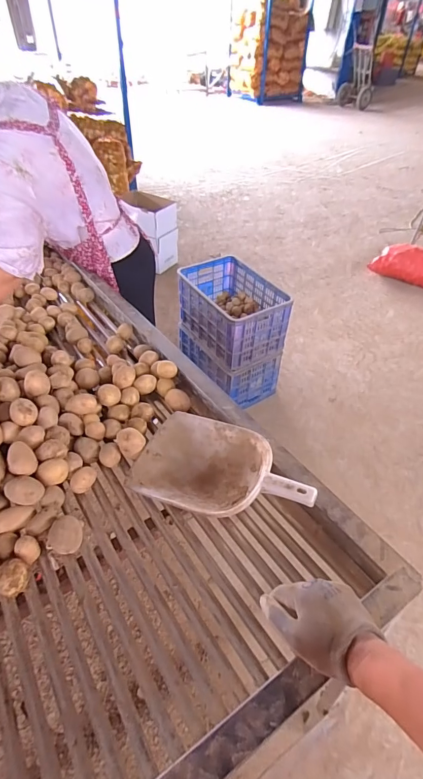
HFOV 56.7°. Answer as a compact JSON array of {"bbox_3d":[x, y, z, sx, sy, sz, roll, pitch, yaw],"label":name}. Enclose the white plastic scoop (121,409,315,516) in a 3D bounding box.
[{"bbox_3d":[0.017,0.140,0.690,0.308,0.092,0.180,20,48,17],"label":"white plastic scoop"}]

